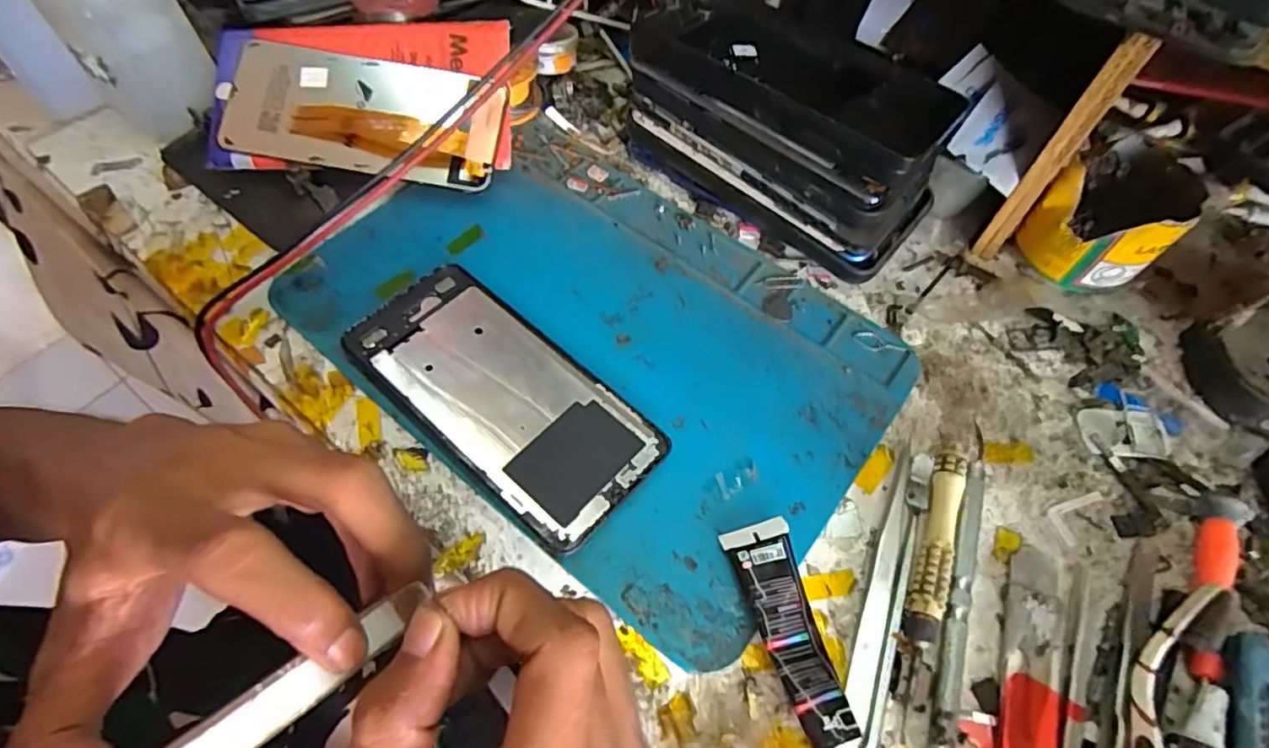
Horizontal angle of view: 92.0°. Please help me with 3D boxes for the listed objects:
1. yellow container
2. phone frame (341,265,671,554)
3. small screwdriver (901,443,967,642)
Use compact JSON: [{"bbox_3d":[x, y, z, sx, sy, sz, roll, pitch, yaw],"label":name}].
[{"bbox_3d":[0.254,-0.082,0.329,0.070,0.056,0.059,-38,68,-20],"label":"yellow container"},{"bbox_3d":[-0.064,0.010,0.296,0.159,0.008,0.073,38,67,18],"label":"phone frame"},{"bbox_3d":[0.130,0.073,0.265,0.013,0.012,0.087,21,63,10],"label":"small screwdriver"}]

